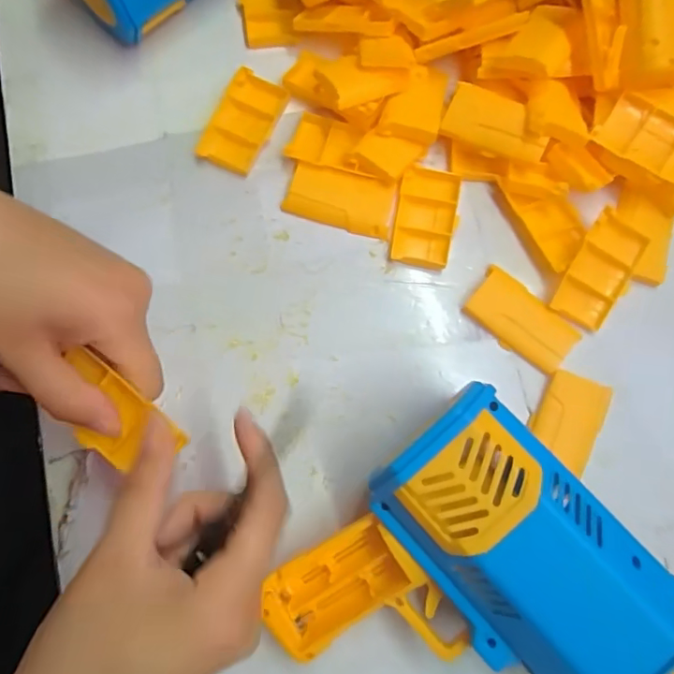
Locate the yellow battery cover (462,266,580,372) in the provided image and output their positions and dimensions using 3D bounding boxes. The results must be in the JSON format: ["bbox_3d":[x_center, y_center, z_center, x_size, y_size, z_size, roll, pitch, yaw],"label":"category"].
[{"bbox_3d":[0.108,-0.009,0.309,0.063,0.007,0.035,43,79,8],"label":"yellow battery cover"}]

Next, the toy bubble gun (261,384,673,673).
[{"bbox_3d":[0.061,0.124,0.240,0.149,0.081,0.151,-42,81,-10],"label":"toy bubble gun"}]

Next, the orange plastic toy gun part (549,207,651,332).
[{"bbox_3d":[0.155,-0.038,0.309,0.036,0.004,0.064,27,91,-7],"label":"orange plastic toy gun part"}]

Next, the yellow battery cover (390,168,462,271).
[{"bbox_3d":[0.055,-0.074,0.323,0.036,0.008,0.065,10,76,1],"label":"yellow battery cover"}]

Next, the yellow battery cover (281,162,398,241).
[{"bbox_3d":[0.002,-0.085,0.324,0.065,0.009,0.033,15,77,2],"label":"yellow battery cover"}]

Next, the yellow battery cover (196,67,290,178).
[{"bbox_3d":[-0.060,-0.136,0.335,0.037,0.009,0.064,26,77,4],"label":"yellow battery cover"}]

